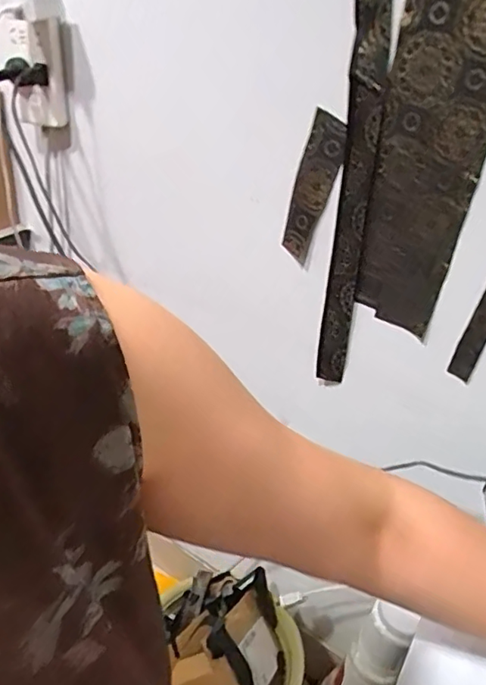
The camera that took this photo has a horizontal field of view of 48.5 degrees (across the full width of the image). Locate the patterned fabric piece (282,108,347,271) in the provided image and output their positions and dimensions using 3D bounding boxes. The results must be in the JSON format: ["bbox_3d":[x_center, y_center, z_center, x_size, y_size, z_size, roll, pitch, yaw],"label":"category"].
[{"bbox_3d":[0.081,-0.178,0.642,0.011,0.174,0.054,-20,46,-41],"label":"patterned fabric piece"}]

